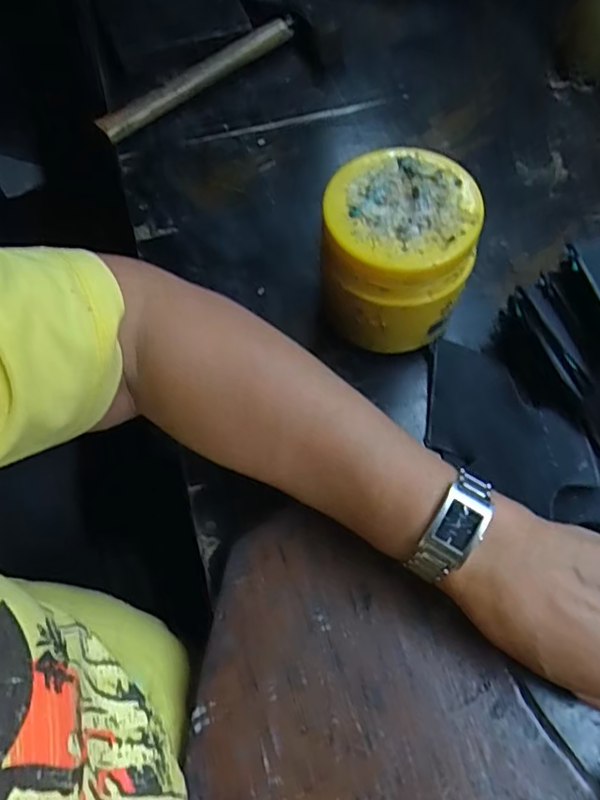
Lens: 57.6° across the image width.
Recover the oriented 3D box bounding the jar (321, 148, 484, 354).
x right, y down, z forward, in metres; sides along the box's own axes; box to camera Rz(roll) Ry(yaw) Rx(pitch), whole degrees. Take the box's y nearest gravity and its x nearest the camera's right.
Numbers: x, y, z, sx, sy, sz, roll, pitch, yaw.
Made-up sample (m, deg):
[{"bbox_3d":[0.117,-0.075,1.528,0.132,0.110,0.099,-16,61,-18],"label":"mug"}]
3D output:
[{"bbox_3d":[0.060,-0.089,0.352,0.088,0.098,0.083,-1,64,1],"label":"jar"}]

